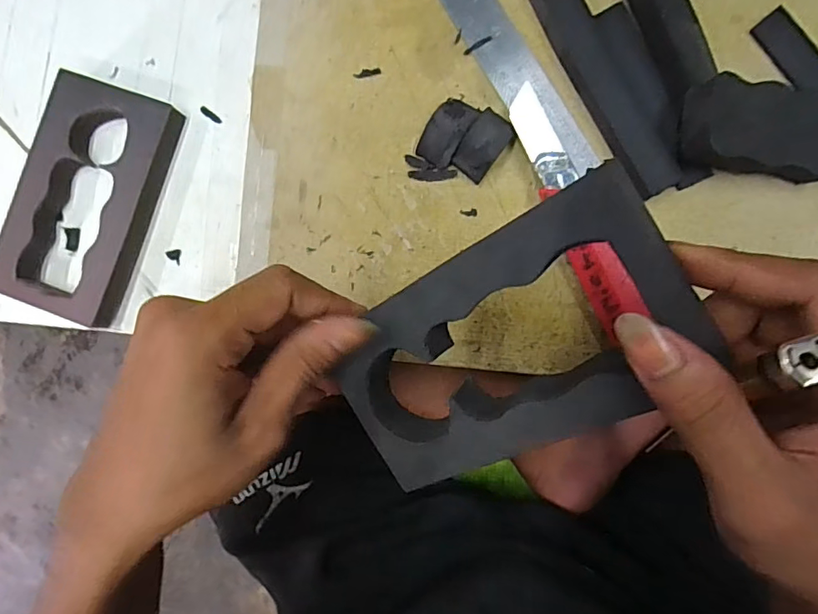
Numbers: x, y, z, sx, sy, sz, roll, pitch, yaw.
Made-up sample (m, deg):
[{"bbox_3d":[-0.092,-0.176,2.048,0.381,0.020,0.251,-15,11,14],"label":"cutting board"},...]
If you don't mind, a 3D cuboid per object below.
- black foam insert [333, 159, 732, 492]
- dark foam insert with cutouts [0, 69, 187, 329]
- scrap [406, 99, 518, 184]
[{"bbox_3d":[0.034,0.018,0.201,0.143,0.013,0.079,-31,90,33],"label":"black foam insert"},{"bbox_3d":[-0.202,-0.067,0.322,0.081,0.024,0.141,17,91,6],"label":"dark foam insert with cutouts"},{"bbox_3d":[0.029,-0.093,0.301,0.043,0.021,0.054,40,93,5],"label":"scrap"}]

